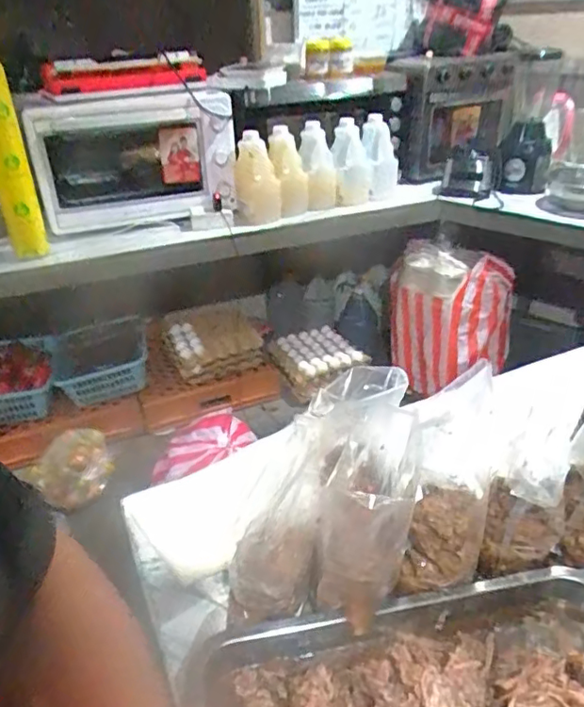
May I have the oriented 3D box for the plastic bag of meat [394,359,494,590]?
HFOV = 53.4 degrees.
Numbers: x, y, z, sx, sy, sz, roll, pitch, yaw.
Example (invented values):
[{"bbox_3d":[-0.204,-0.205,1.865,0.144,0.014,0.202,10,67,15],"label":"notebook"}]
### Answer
[{"bbox_3d":[0.148,0.129,0.545,0.101,0.216,0.043,-7,13,-24],"label":"plastic bag of meat"}]

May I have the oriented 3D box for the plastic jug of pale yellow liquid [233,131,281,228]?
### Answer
[{"bbox_3d":[-0.110,-0.515,1.724,0.140,0.240,0.088,-5,30,-3],"label":"plastic jug of pale yellow liquid"}]

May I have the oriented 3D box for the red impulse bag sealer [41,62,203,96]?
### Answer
[{"bbox_3d":[-0.474,-0.795,1.658,0.438,0.067,0.071,-14,32,-17],"label":"red impulse bag sealer"}]

